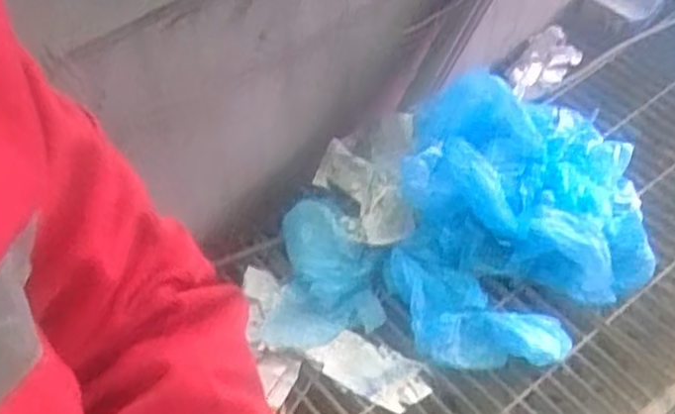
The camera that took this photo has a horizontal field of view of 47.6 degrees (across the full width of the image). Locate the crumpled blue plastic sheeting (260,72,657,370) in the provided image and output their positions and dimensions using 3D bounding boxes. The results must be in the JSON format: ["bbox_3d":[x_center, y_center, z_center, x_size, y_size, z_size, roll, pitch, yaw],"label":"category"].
[{"bbox_3d":[0.301,0.052,1.618,0.814,0.275,0.527,-21,55,-15],"label":"crumpled blue plastic sheeting"}]

